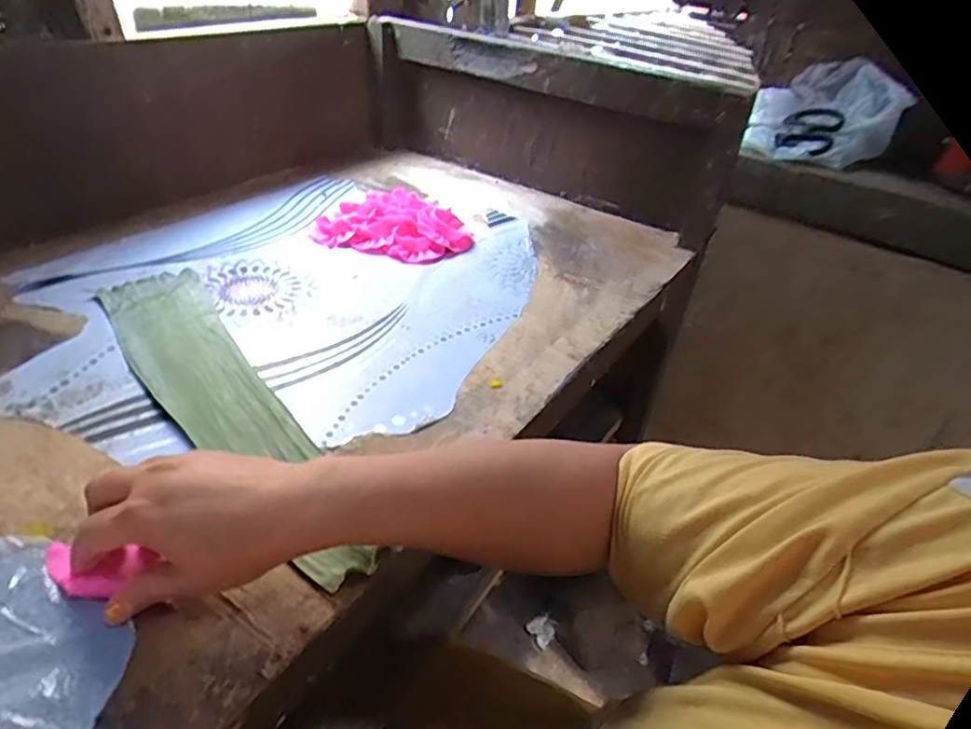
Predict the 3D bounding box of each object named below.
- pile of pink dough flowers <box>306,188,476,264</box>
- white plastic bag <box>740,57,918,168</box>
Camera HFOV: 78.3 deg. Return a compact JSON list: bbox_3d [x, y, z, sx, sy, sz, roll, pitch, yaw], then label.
[{"bbox_3d":[-0.106,-0.166,0.698,0.180,0.033,0.109,10,37,5],"label":"pile of pink dough flowers"},{"bbox_3d":[0.402,-0.304,0.724,0.175,0.107,0.105,30,43,27],"label":"white plastic bag"}]

